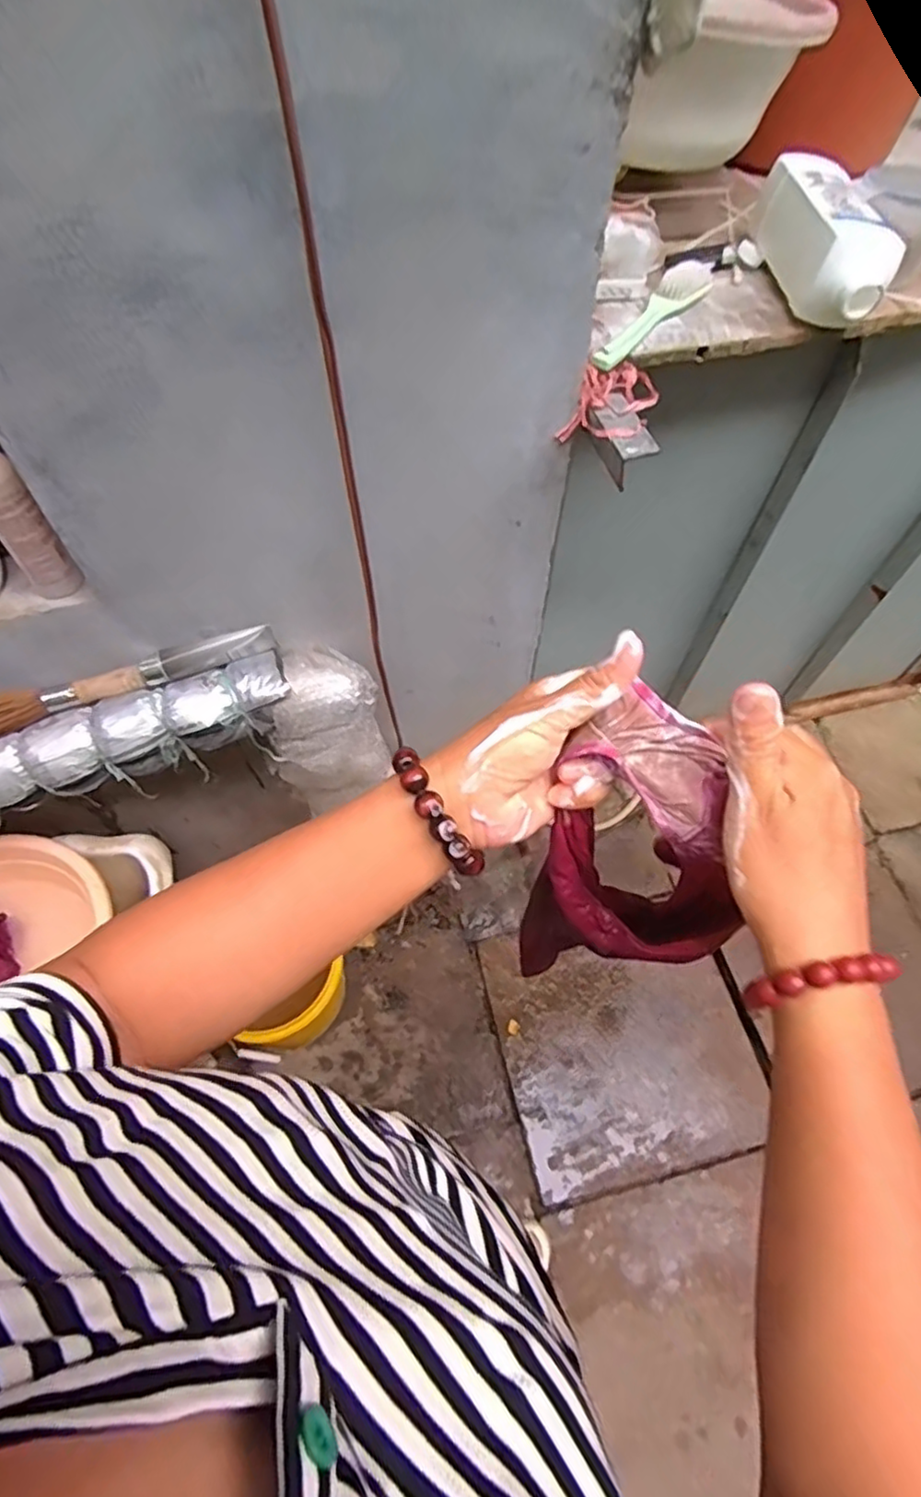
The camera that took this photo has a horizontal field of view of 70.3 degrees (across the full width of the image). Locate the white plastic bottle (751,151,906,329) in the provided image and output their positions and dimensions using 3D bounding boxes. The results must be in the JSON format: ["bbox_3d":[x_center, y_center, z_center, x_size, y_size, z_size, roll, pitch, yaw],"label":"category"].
[{"bbox_3d":[0.383,-0.534,0.692,0.088,0.080,0.233,-1,59,-1],"label":"white plastic bottle"}]

